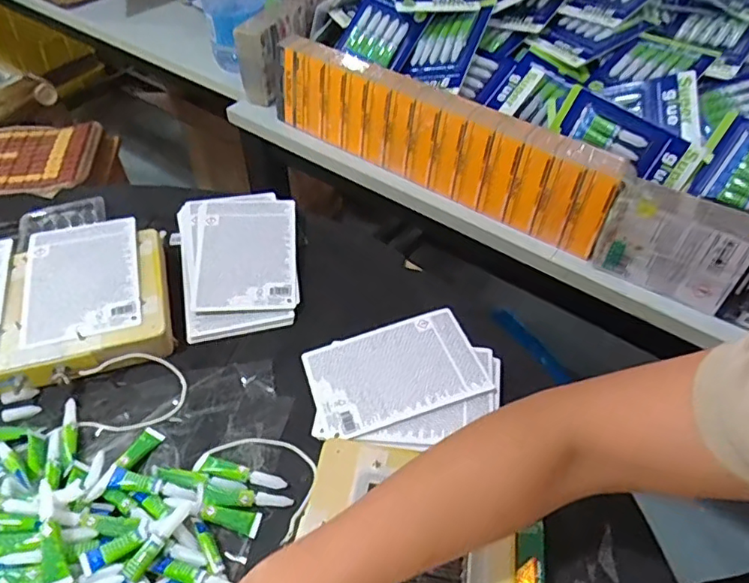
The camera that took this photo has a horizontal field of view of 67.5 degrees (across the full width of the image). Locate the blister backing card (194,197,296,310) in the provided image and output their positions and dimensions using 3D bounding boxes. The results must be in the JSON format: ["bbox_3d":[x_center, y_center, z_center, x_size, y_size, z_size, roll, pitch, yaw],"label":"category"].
[{"bbox_3d":[-0.153,-0.048,0.669,0.117,0.007,0.166,-2,54,-8],"label":"blister backing card"}]

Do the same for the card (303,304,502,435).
[{"bbox_3d":[0.020,0.078,0.569,0.167,0.006,0.112,-17,47,-8],"label":"card"}]

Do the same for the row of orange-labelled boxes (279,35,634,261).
[{"bbox_3d":[0.075,-0.209,0.761,0.513,0.119,0.066,30,56,25],"label":"row of orange-labelled boxes"}]

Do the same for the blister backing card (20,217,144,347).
[{"bbox_3d":[-0.319,-0.019,0.615,0.114,0.006,0.171,-13,52,-14],"label":"blister backing card"}]

